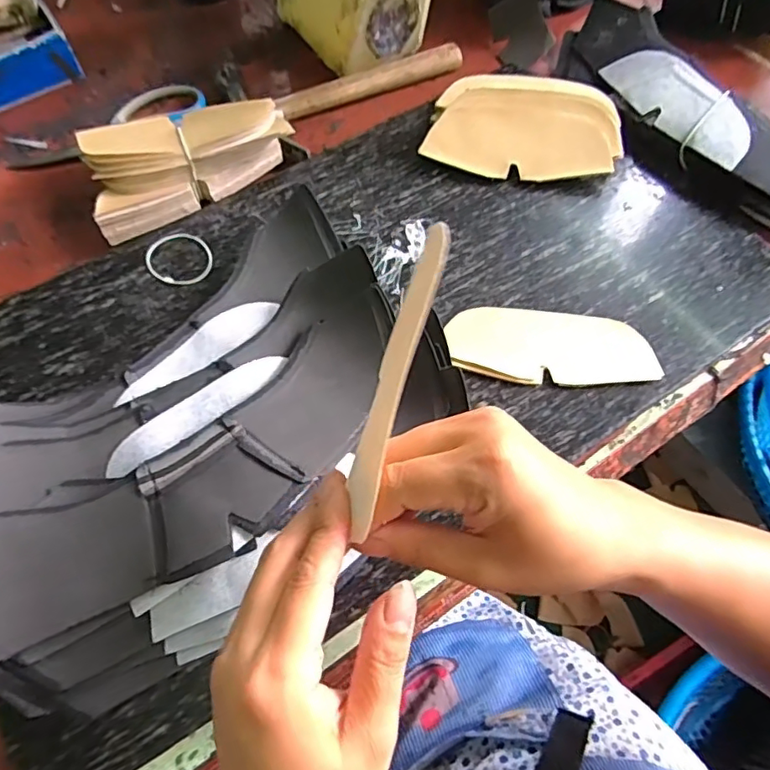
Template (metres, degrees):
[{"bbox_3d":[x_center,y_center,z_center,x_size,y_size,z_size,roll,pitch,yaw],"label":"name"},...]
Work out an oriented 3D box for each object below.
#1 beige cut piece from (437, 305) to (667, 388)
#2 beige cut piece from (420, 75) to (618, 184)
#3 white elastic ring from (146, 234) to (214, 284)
[{"bbox_3d":[0.130,-0.028,0.441,0.158,0.006,0.059,5,68,1],"label":"beige cut piece"},{"bbox_3d":[0.129,-0.239,0.523,0.169,0.032,0.103,7,65,3],"label":"beige cut piece"},{"bbox_3d":[-0.174,-0.107,0.476,0.054,0.004,0.055,0,65,0],"label":"white elastic ring"}]

